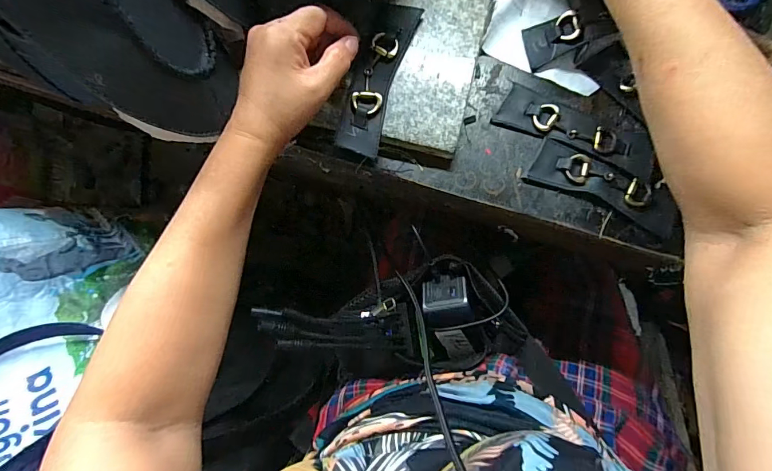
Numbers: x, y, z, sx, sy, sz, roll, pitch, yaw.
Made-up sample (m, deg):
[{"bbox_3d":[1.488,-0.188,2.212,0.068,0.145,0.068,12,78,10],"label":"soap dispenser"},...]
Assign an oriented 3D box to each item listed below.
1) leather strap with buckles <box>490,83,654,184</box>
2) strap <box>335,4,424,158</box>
[{"bbox_3d":[0.167,-0.092,0.361,0.136,0.010,0.039,24,83,4],"label":"leather strap with buckles"},{"bbox_3d":[-0.009,-0.135,0.353,0.041,0.010,0.131,16,87,3],"label":"strap"}]

